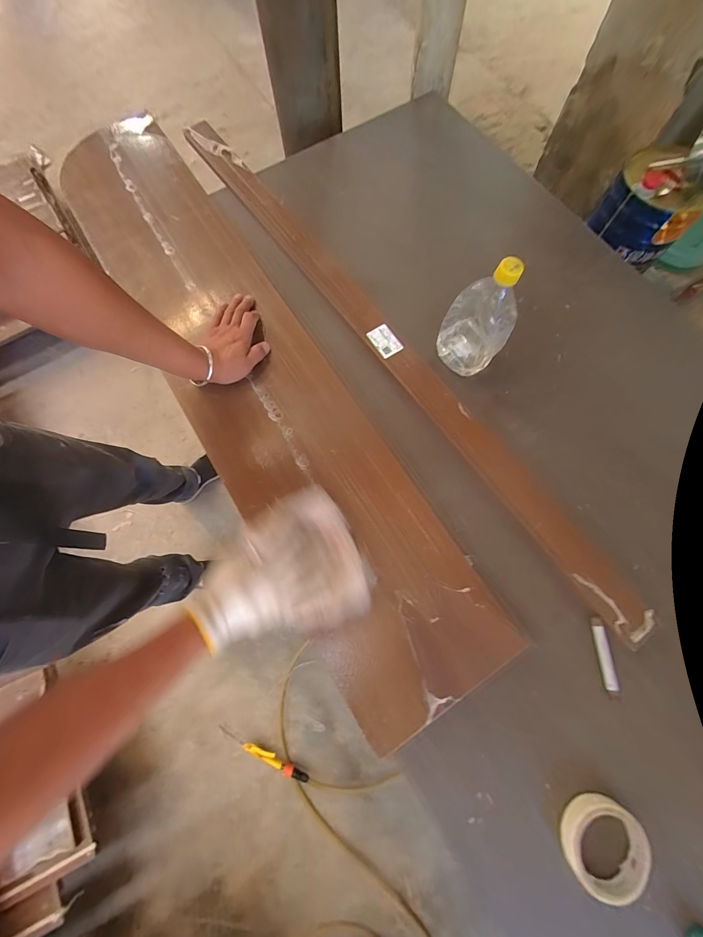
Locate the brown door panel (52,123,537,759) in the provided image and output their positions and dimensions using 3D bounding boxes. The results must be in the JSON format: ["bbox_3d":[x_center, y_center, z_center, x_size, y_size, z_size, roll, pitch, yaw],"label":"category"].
[{"bbox_3d":[-0.175,-0.168,0.553,0.251,0.030,1.157,-32,78,-10],"label":"brown door panel"}]

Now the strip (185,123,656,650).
[{"bbox_3d":[0.056,-0.235,0.574,0.067,0.024,1.187,-35,79,-11],"label":"strip"}]

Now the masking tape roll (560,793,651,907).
[{"bbox_3d":[0.305,0.456,0.392,0.091,0.018,0.097,1,74,-2],"label":"masking tape roll"}]

